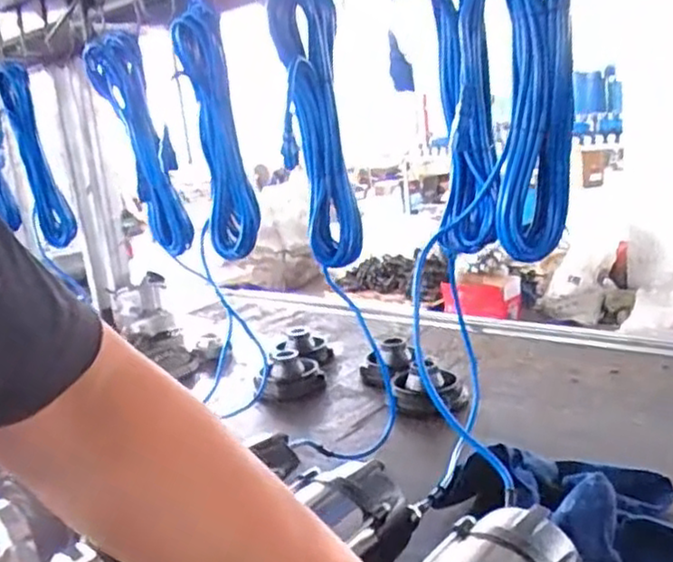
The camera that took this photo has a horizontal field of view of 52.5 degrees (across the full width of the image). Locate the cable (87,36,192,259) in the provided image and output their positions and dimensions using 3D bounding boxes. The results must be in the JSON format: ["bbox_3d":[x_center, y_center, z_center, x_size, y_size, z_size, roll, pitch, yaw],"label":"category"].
[{"bbox_3d":[-0.331,-0.240,1.175,0.065,0.395,0.100,-17,-5,-33],"label":"cable"}]

